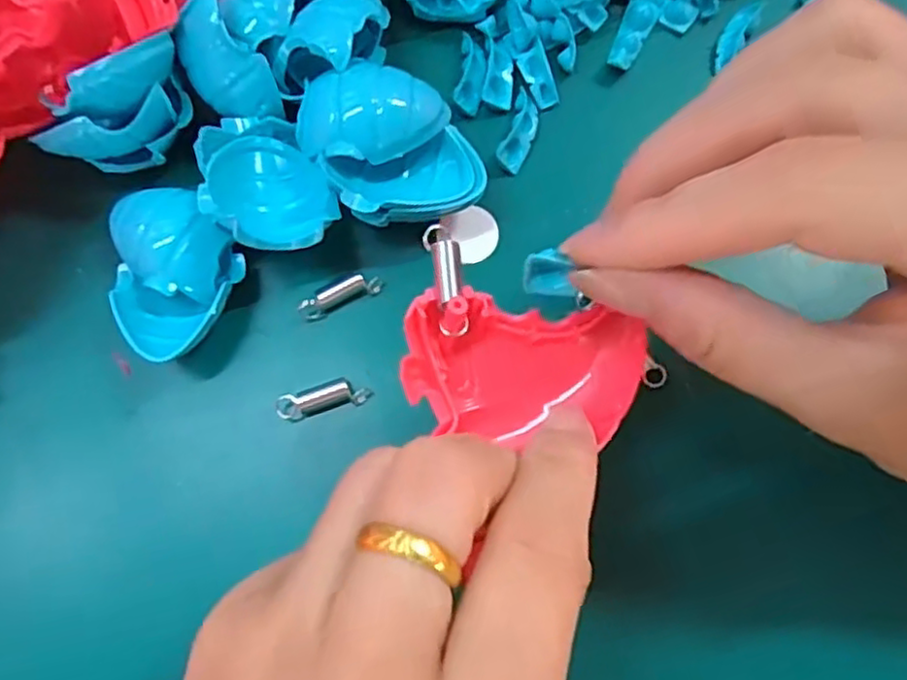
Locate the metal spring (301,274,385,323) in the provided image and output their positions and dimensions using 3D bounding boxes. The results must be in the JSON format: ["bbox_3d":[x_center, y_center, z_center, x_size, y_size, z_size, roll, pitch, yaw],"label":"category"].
[{"bbox_3d":[-0.036,-0.014,0.219,0.027,0.006,0.007,-25,77,-5],"label":"metal spring"}]

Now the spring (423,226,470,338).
[{"bbox_3d":[-0.001,-0.015,0.164,0.008,0.004,0.027,-12,76,-2],"label":"spring"}]

